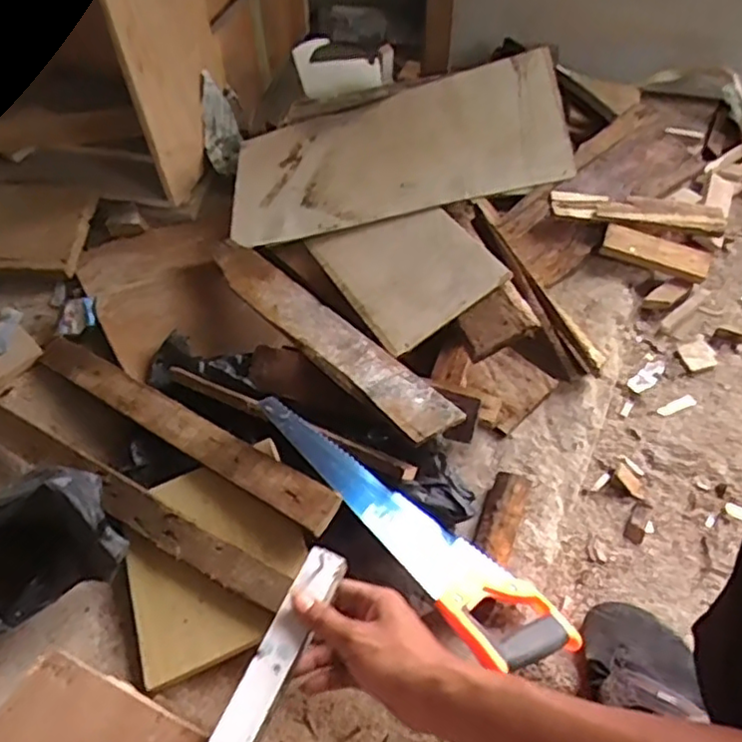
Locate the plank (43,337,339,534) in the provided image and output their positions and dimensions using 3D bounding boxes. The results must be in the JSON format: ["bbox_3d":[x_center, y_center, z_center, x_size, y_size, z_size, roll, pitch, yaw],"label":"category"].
[{"bbox_3d":[-0.265,0.061,0.848,0.550,0.013,0.050,24,70,29],"label":"plank"}]

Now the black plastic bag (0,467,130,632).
[{"bbox_3d":[-0.389,0.204,0.727,0.214,0.143,0.142,-19,52,-14],"label":"black plastic bag"}]

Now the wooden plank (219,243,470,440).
[{"bbox_3d":[-0.078,-0.066,0.910,0.076,0.013,0.504,-33,52,-26],"label":"wooden plank"}]

